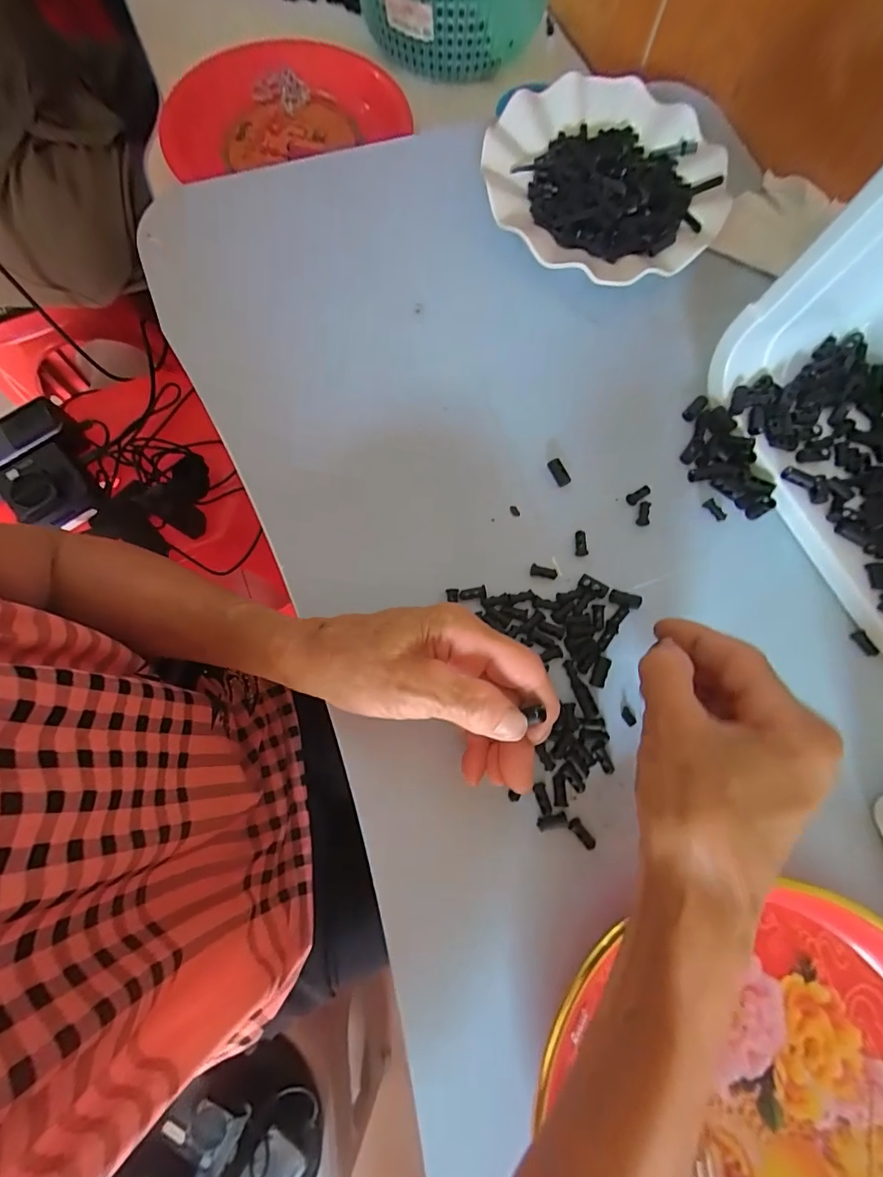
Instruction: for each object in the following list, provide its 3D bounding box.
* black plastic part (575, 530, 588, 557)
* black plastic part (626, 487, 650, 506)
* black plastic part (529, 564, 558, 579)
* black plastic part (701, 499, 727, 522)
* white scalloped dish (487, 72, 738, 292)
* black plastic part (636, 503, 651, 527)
[{"bbox_3d":[0.090,-0.029,0.297,0.007,0.005,0.016,0,75,-2],"label":"black plastic part"},{"bbox_3d":[0.130,-0.062,0.305,0.017,0.004,0.007,-34,78,-10],"label":"black plastic part"},{"bbox_3d":[0.065,-0.010,0.292,0.017,0.005,0.006,12,75,2],"label":"black plastic part"},{"bbox_3d":[0.180,-0.052,0.304,0.006,0.004,0.016,-37,79,-11],"label":"black plastic part"},{"bbox_3d":[0.122,-0.294,0.335,0.174,0.042,0.160,2,75,-1],"label":"white scalloped dish"},{"bbox_3d":[0.133,-0.049,0.303,0.008,0.004,0.017,17,75,3],"label":"black plastic part"}]

